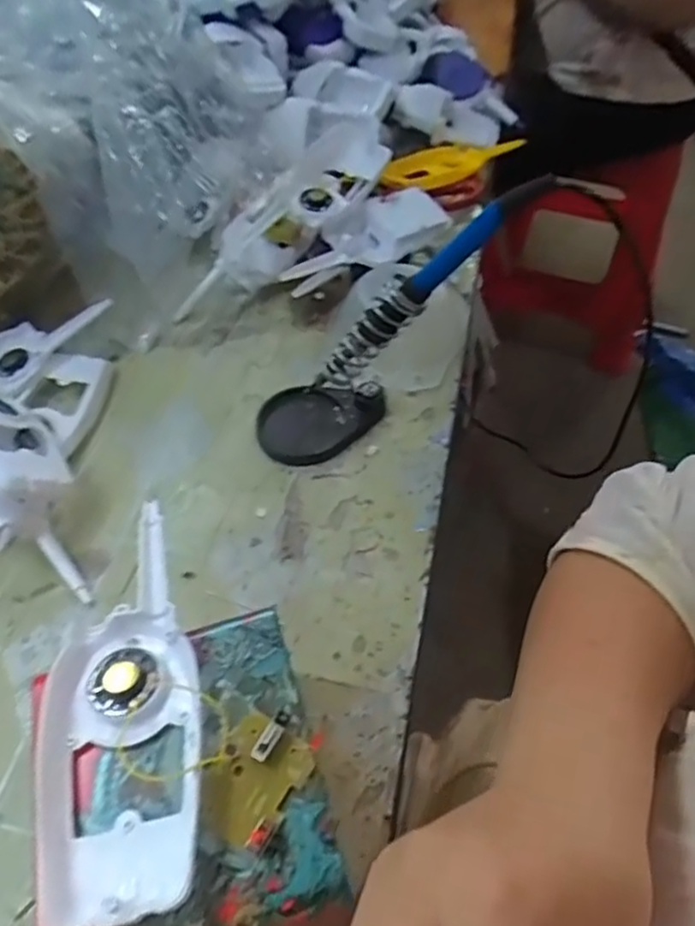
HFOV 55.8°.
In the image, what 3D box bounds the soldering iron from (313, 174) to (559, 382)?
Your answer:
[{"bbox_3d":[0.042,-0.102,0.392,0.021,0.185,0.019,26,46,-28],"label":"soldering iron"}]

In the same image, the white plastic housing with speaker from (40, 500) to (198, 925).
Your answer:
[{"bbox_3d":[-0.092,0.091,0.267,0.056,0.014,0.158,-10,53,-7],"label":"white plastic housing with speaker"}]

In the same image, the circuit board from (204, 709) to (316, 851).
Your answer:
[{"bbox_3d":[-0.035,0.117,0.249,0.034,0.008,0.043,28,58,21],"label":"circuit board"}]

